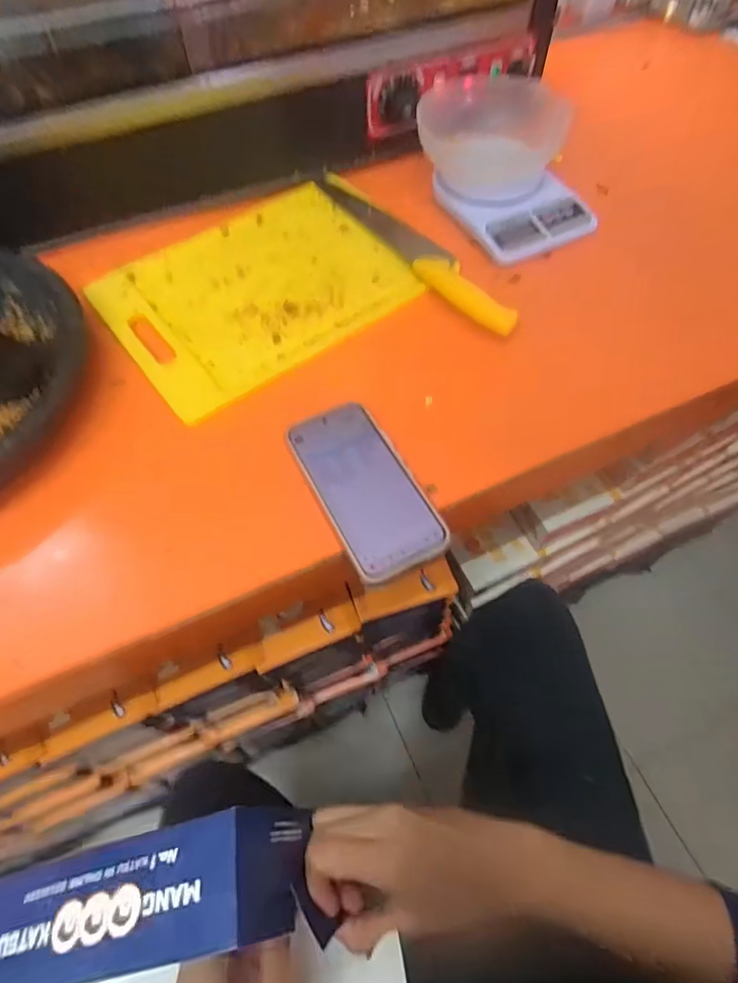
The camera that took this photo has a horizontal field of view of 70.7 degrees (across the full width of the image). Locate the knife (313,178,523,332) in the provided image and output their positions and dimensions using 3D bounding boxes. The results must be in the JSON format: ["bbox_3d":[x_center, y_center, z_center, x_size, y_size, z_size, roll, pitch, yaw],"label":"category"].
[{"bbox_3d":[0.045,-0.278,0.577,0.040,0.017,0.335,-31,64,-15],"label":"knife"}]

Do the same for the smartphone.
[{"bbox_3d":[-0.004,-0.006,0.443,0.079,0.015,0.168,-25,63,-12],"label":"smartphone"}]

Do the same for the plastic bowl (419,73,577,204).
[{"bbox_3d":[0.154,-0.441,0.641,0.165,0.064,0.184,29,65,17],"label":"plastic bowl"}]

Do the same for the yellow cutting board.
[{"bbox_3d":[-0.109,-0.238,0.577,0.340,0.009,0.242,-33,65,-16],"label":"yellow cutting board"}]

